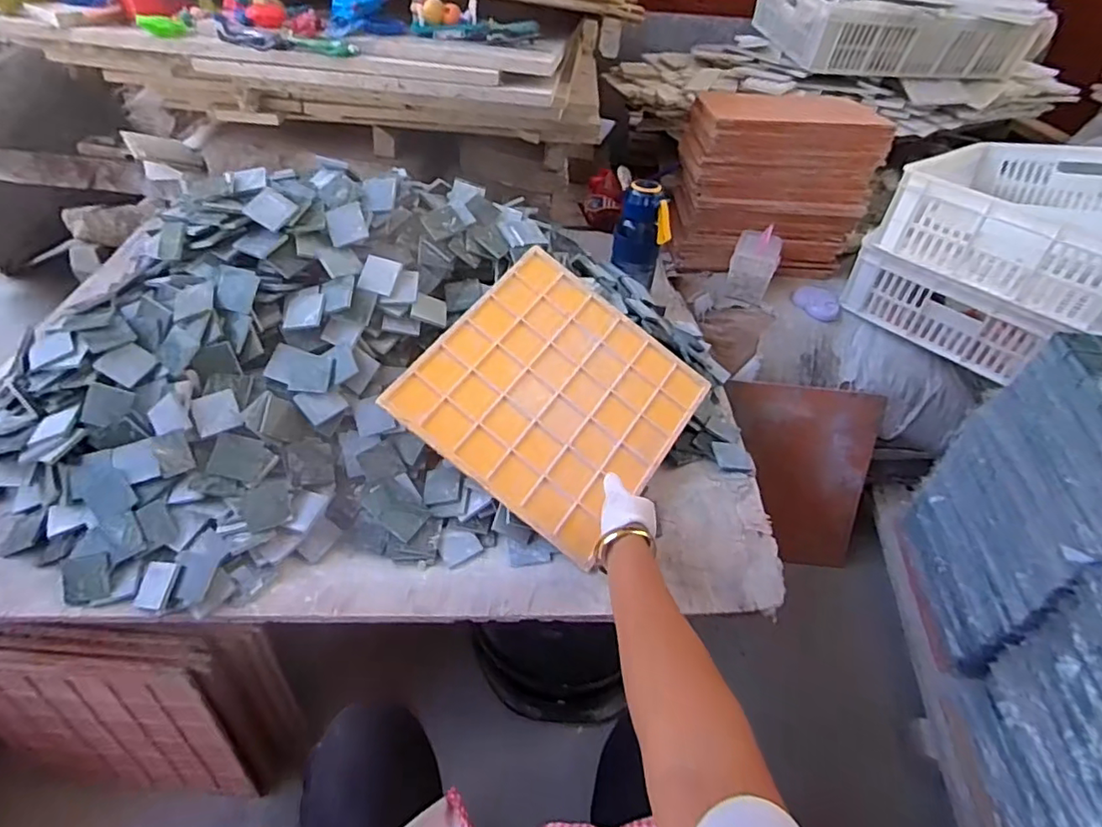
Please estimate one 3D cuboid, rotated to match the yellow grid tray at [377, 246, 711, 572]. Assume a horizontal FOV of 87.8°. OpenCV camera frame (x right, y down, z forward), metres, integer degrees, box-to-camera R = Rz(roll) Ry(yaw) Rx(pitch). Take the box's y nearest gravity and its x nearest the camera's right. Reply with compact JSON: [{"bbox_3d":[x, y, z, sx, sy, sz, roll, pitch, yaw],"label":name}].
[{"bbox_3d":[0.010,-0.029,0.763,0.322,0.008,0.334,39,65,3],"label":"yellow grid tray"}]

